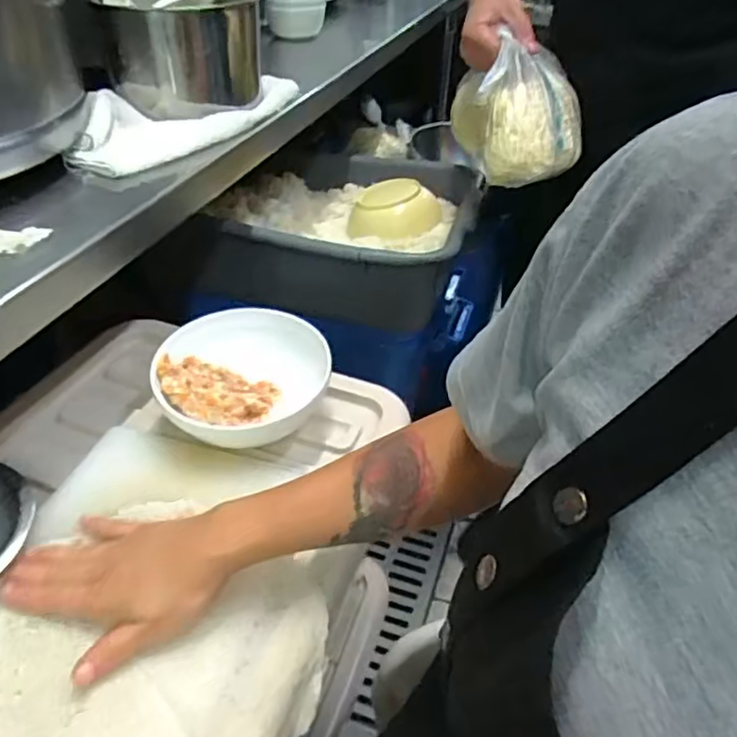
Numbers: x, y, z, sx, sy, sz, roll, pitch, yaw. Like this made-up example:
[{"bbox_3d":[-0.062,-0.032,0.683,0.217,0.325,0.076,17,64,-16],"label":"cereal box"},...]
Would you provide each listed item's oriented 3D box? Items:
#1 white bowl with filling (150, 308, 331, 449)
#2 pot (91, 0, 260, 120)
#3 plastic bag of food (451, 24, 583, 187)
[{"bbox_3d":[-0.122,0.016,0.618,0.153,0.069,0.158,1,39,-1],"label":"white bowl with filling"},{"bbox_3d":[-0.216,-0.382,0.736,0.171,0.121,0.175,-9,40,-14],"label":"pot"},{"bbox_3d":[0.182,-0.305,0.747,0.145,0.112,0.151,12,40,12],"label":"plastic bag of food"}]

